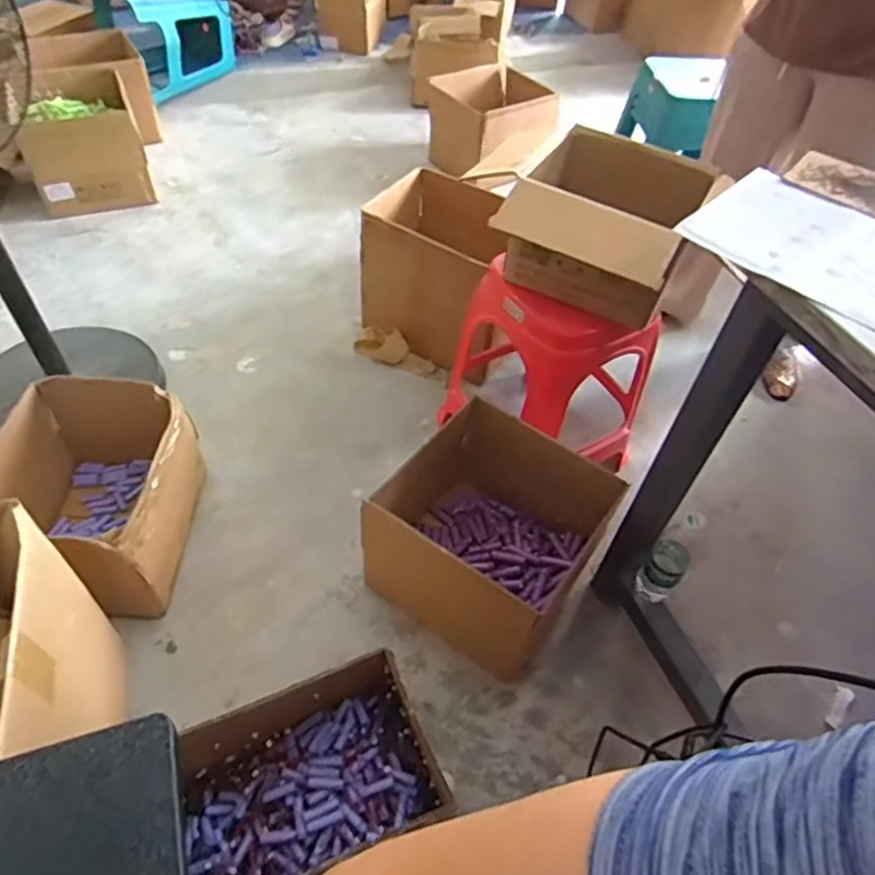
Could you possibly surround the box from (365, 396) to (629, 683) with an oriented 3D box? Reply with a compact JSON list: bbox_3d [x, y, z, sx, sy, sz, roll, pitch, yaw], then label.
[{"bbox_3d":[0.095,0.174,1.165,0.346,0.295,0.352,31,54,20],"label":"box"}]

